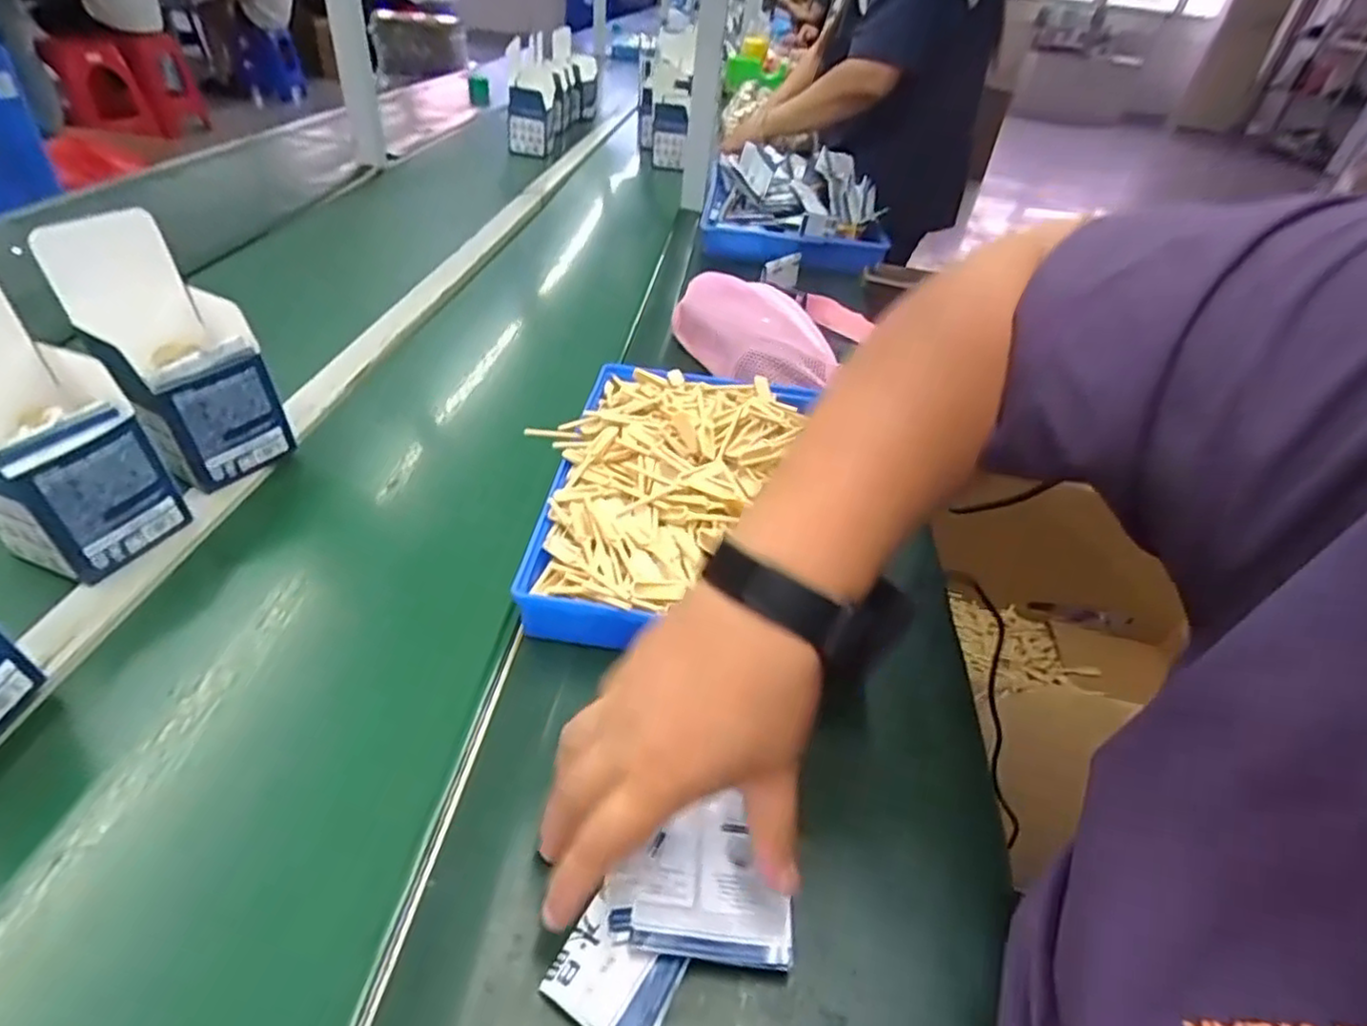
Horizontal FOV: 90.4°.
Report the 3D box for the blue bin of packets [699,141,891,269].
[{"bbox_3d":[0.174,-0.486,1.074,0.279,0.115,0.267,6,39,2],"label":"blue bin of packets"}]

